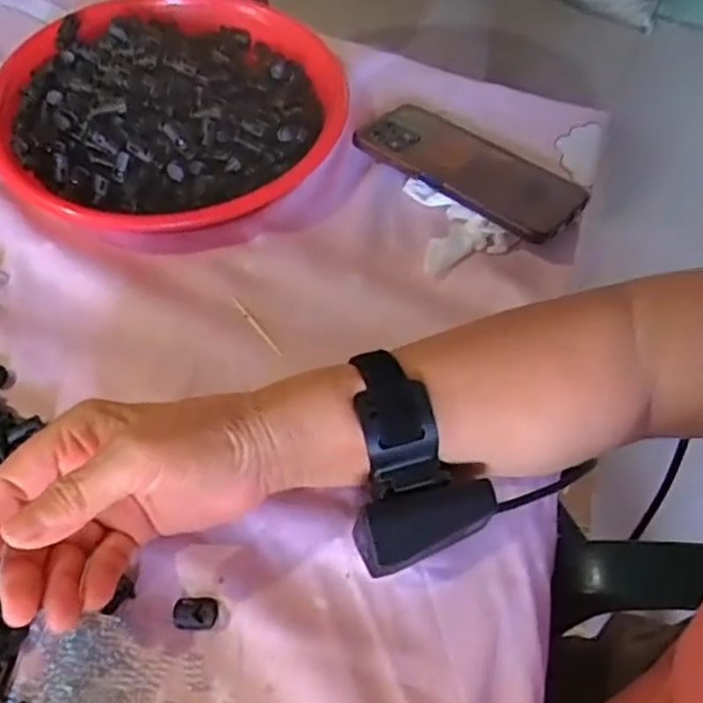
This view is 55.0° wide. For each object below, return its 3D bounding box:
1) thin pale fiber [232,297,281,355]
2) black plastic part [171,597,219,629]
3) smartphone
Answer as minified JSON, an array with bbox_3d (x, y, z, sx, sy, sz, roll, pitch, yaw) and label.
[{"bbox_3d":[-0.059,-0.017,0.420,0.004,0.004,0.053,-34,66,-21],"label":"thin pale fiber"},{"bbox_3d":[-0.076,0.128,0.330,0.021,0.007,0.015,1,58,-3],"label":"black plastic part"},{"bbox_3d":[0.085,-0.134,0.488,0.162,0.016,0.075,36,63,18],"label":"smartphone"}]

